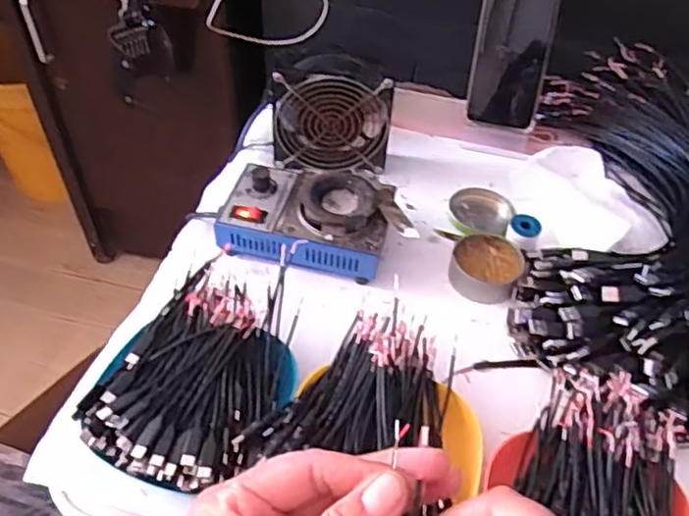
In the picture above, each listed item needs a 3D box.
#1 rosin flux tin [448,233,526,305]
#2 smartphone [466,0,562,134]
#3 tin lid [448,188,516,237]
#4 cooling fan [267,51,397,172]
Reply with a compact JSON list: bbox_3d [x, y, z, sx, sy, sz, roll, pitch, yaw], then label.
[{"bbox_3d":[0.131,0.007,0.587,0.061,0.023,0.068,26,52,19],"label":"rosin flux tin"},{"bbox_3d":[0.181,-0.223,0.695,0.078,0.166,0.007,12,26,12],"label":"smartphone"},{"bbox_3d":[0.140,-0.046,0.659,0.063,0.018,0.058,1,48,-2],"label":"tin lid"},{"bbox_3d":[-0.011,-0.148,0.658,0.117,0.109,0.050,6,49,3],"label":"cooling fan"}]

